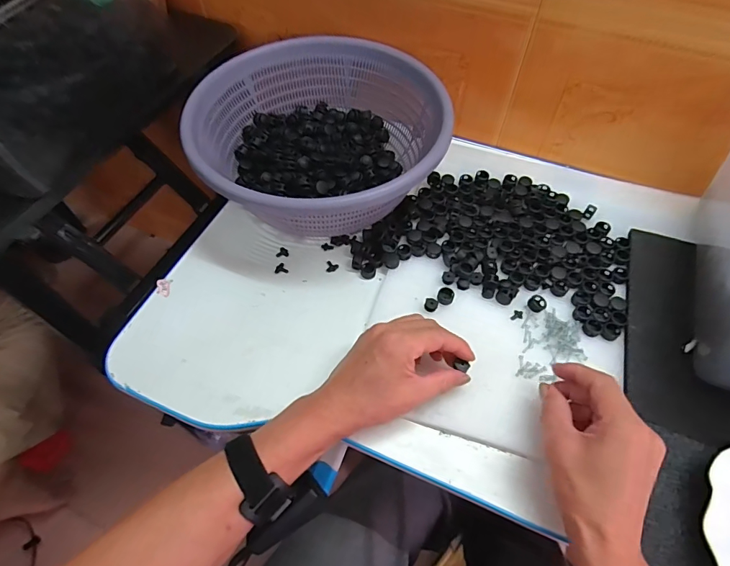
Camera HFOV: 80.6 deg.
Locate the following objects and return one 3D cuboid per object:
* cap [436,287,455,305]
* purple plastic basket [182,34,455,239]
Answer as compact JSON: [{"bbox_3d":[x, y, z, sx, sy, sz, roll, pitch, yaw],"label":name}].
[{"bbox_3d":[0.086,0.014,0.456,0.017,0.004,0.020,17,59,11],"label":"cap"},{"bbox_3d":[-0.054,-0.169,0.517,0.281,0.104,0.261,-17,59,-10],"label":"purple plastic basket"}]

